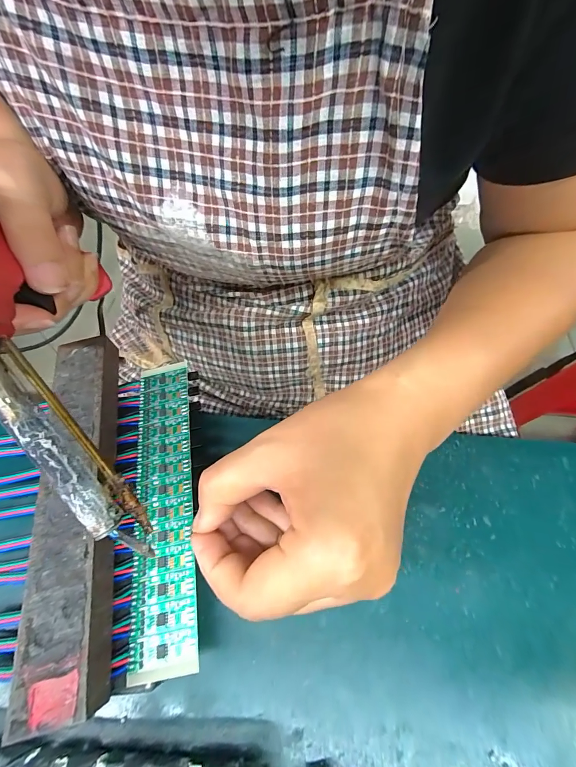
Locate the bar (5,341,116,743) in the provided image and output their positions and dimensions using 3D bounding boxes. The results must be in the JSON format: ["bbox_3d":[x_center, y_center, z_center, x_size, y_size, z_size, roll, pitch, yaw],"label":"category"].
[{"bbox_3d":[-0.110,0.056,0.179,0.036,0.021,0.187,-13,60,-4],"label":"bar"}]

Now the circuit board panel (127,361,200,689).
[{"bbox_3d":[-0.069,0.059,0.185,0.032,0.004,0.163,-11,60,-3],"label":"circuit board panel"}]

